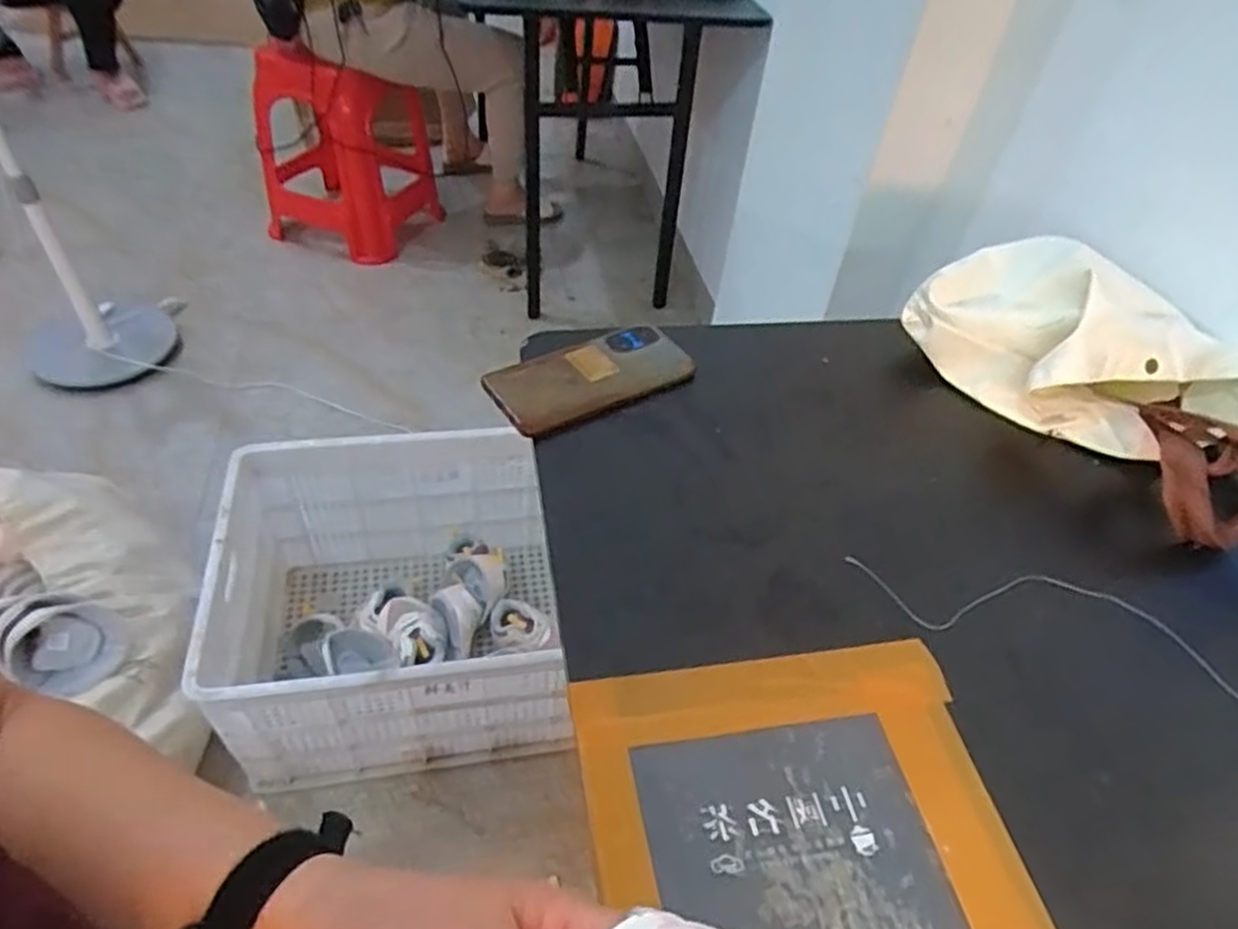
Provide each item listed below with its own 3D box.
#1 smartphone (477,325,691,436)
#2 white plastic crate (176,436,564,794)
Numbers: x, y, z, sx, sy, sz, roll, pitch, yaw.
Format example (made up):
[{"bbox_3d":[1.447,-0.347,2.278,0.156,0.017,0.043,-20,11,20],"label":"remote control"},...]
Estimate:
[{"bbox_3d":[-0.023,-0.075,0.609,0.166,0.013,0.078,-22,55,-26],"label":"smartphone"},{"bbox_3d":[-0.359,0.207,1.105,0.440,0.298,0.398,-3,45,-10],"label":"white plastic crate"}]

